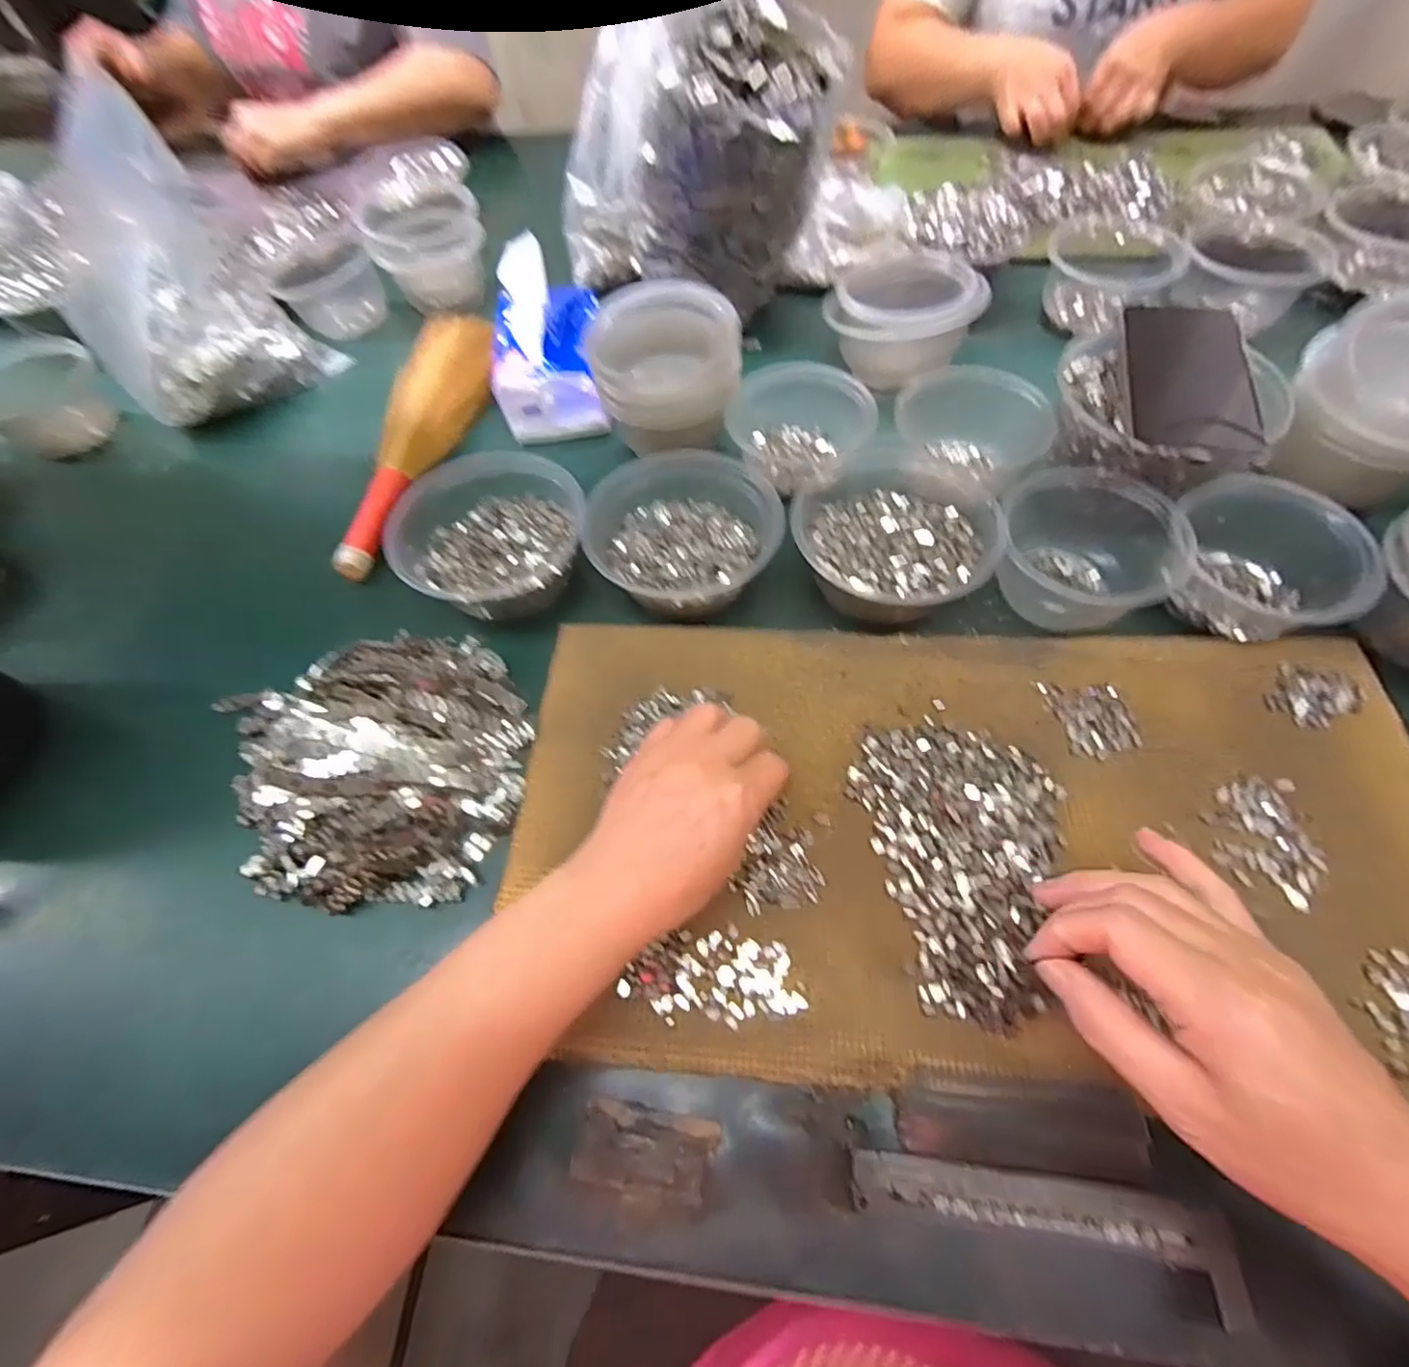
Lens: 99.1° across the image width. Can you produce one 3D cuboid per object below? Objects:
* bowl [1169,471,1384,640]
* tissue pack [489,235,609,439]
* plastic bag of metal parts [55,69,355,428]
[{"bbox_3d":[0.367,-0.082,0.400,0.102,0.053,0.098,-2,62,3],"label":"bowl"},{"bbox_3d":[-0.143,-0.310,0.542,0.091,0.102,0.134,-8,61,0],"label":"tissue pack"},{"bbox_3d":[-0.475,-0.354,0.534,0.116,0.192,0.169,39,71,22],"label":"plastic bag of metal parts"}]

